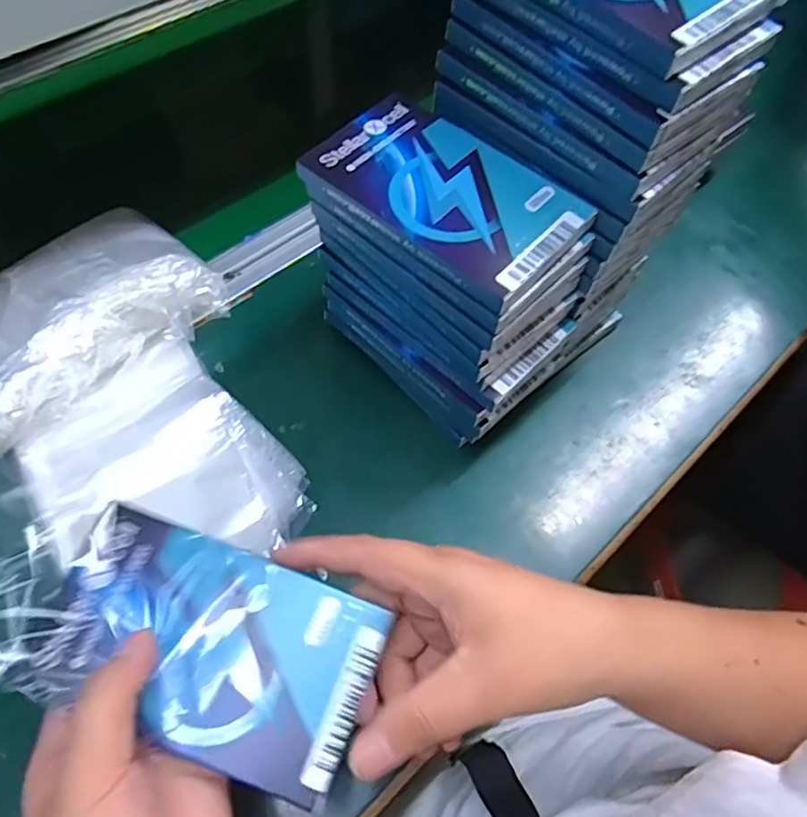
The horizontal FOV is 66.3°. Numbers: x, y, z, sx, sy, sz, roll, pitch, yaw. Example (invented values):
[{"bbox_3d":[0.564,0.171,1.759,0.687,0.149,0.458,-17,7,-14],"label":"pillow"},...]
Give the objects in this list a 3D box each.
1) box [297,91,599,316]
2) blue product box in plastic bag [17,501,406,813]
[{"bbox_3d":[0.022,-0.109,0.314,0.131,0.019,0.080,39,65,20],"label":"box"},{"bbox_3d":[-0.077,0.095,0.251,0.131,0.015,0.075,19,60,10],"label":"blue product box in plastic bag"}]

